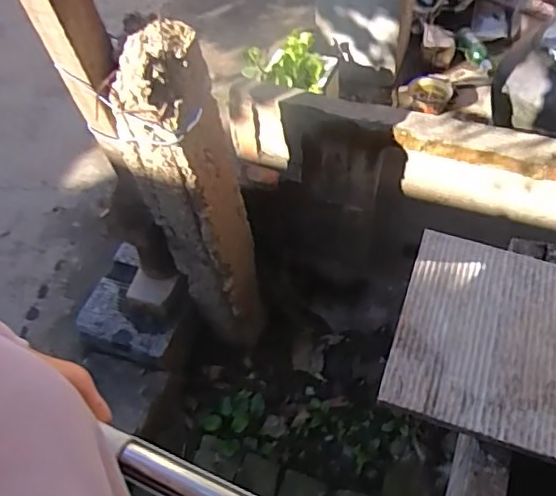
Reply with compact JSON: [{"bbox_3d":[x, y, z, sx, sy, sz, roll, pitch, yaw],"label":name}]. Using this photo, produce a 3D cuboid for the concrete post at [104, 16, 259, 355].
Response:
[{"bbox_3d":[-0.168,-0.072,1.292,0.187,0.855,0.172,21,56,19],"label":"concrete post"}]

